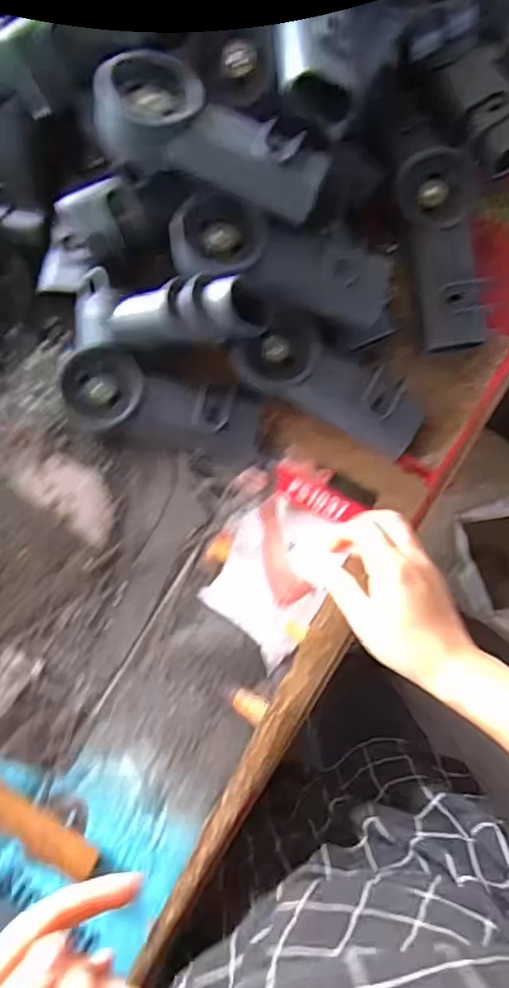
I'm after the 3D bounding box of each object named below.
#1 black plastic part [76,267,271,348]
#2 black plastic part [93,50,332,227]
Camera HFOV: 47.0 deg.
[{"bbox_3d":[-0.066,-0.136,0.452,0.161,0.065,0.059,7,81,26],"label":"black plastic part"},{"bbox_3d":[-0.028,-0.254,0.411,0.163,0.045,0.071,20,83,4],"label":"black plastic part"}]

